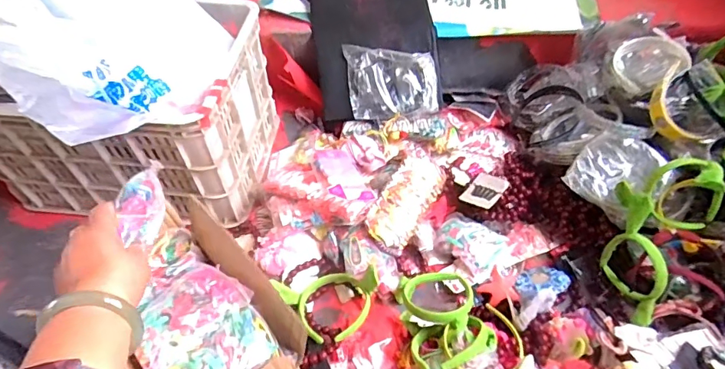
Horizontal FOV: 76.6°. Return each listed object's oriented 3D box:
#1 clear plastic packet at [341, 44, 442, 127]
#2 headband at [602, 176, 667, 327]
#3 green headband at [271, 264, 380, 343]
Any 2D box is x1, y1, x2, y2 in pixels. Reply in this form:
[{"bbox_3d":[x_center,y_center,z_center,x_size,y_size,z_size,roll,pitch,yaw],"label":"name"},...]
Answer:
[{"bbox_3d":[0.065,-0.232,1.007,0.191,0.028,0.175,-10,89,5],"label":"clear plastic packet"},{"bbox_3d":[0.454,0.113,0.763,0.051,0.139,0.236,4,52,4],"label":"headband"},{"bbox_3d":[-0.046,0.193,0.759,0.172,0.068,0.123,-11,52,-7],"label":"green headband"}]

